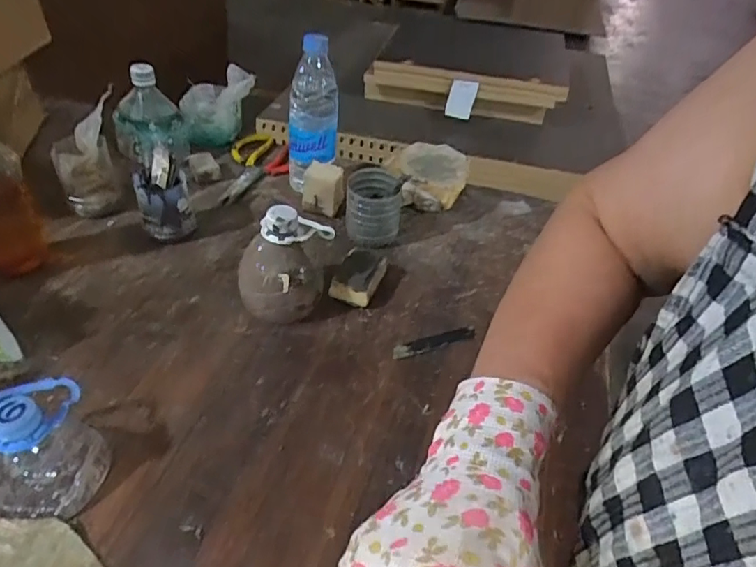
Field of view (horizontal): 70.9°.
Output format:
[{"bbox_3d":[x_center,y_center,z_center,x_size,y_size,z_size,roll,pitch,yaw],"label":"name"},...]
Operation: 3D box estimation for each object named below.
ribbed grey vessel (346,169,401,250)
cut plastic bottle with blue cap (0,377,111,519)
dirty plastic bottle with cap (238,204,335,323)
[{"bbox_3d":[-0.007,-0.095,0.695,0.067,0.084,0.067,4,41,-4],"label":"ribbed grey vessel"},{"bbox_3d":[-0.268,0.126,0.416,0.084,0.086,0.091,4,41,-4],"label":"cut plastic bottle with blue cap"},{"bbox_3d":[-0.100,-0.028,0.584,0.086,0.122,0.100,9,41,3],"label":"dirty plastic bottle with cap"}]

